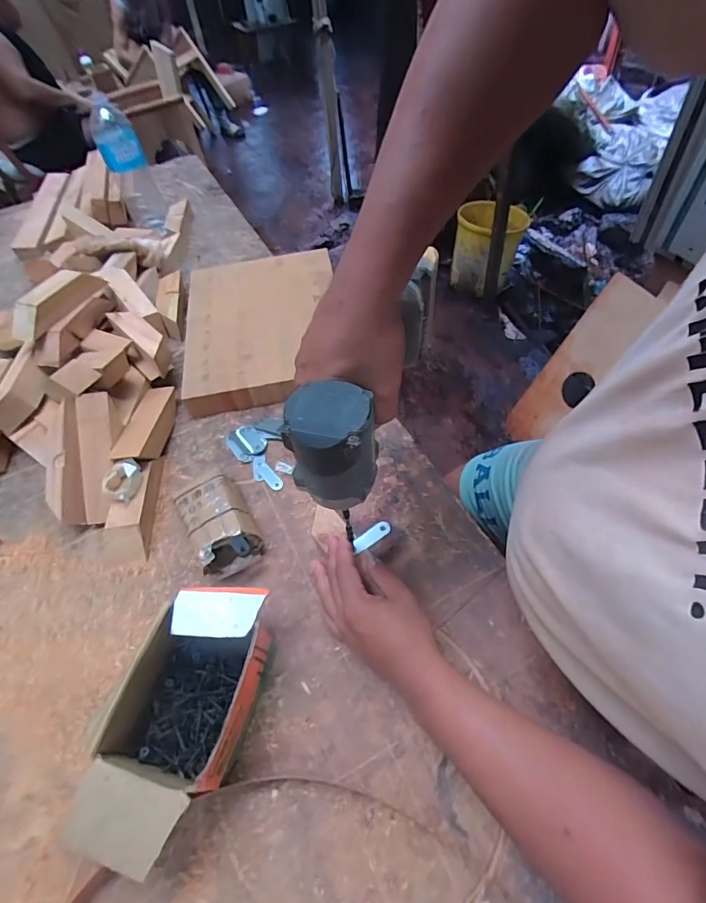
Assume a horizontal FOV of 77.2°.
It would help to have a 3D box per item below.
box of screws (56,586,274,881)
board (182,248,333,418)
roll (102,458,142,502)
[{"bbox_3d":[-0.145,0.230,0.399,0.100,0.077,0.203,8,55,11],"label":"box of screws"},{"bbox_3d":[-0.150,-0.217,0.744,0.251,0.050,0.334,-9,54,-1],"label":"board"},{"bbox_3d":[-0.284,0.036,0.544,0.034,0.020,0.051,-5,54,2],"label":"roll"}]

